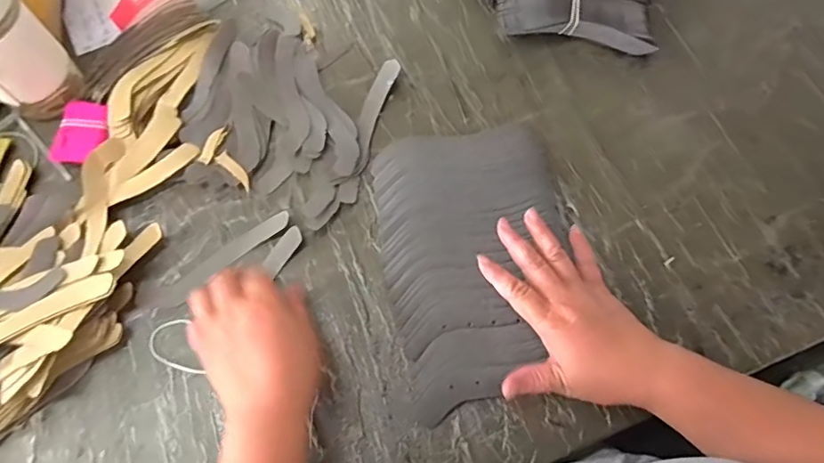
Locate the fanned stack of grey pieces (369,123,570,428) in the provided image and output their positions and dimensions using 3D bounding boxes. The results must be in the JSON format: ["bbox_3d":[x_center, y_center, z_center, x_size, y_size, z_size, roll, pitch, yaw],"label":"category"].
[{"bbox_3d":[0.062,0.017,0.475,0.173,0.033,0.254,-11,69,-5],"label":"fanned stack of grey pieces"}]

